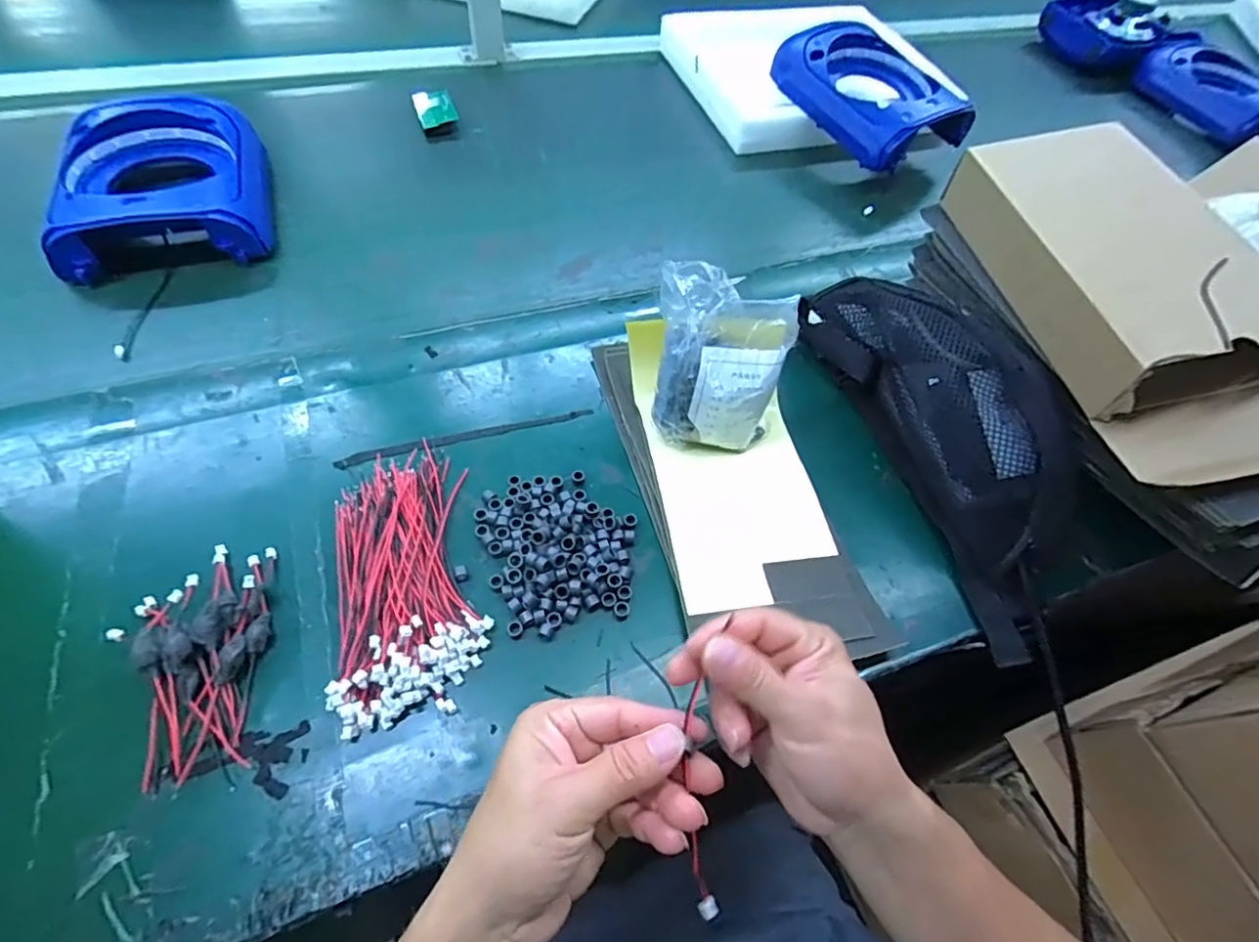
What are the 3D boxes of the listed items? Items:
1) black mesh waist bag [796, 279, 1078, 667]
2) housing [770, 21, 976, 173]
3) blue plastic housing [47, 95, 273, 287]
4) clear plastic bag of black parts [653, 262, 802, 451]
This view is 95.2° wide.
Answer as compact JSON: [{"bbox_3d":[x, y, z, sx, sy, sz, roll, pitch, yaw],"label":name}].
[{"bbox_3d":[0.247,-0.038,0.446,0.076,0.101,0.330,-13,59,-12],"label":"black mesh waist bag"},{"bbox_3d":[0.303,-0.490,0.733,0.161,0.079,0.222,-27,63,-20],"label":"housing"},{"bbox_3d":[-0.455,-0.284,0.572,0.165,0.070,0.219,-14,60,-13],"label":"blue plastic housing"},{"bbox_3d":[0.064,-0.073,0.434,0.096,0.134,0.063,13,57,4],"label":"clear plastic bag of black parts"}]

